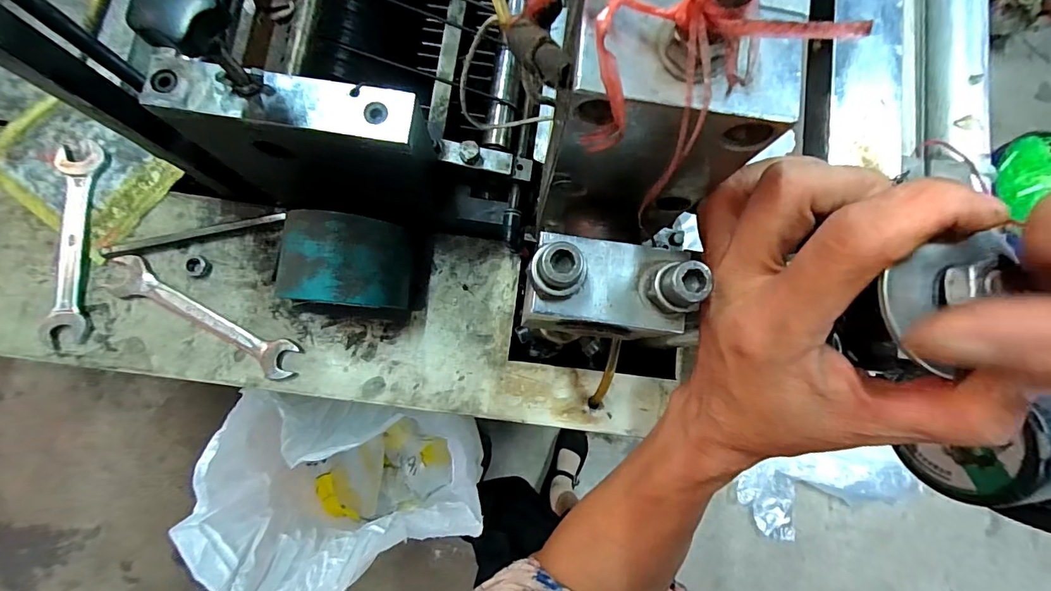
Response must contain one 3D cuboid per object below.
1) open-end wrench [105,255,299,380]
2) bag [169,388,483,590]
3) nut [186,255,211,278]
[{"bbox_3d":[-0.273,0.017,0.378,0.173,0.010,0.033,28,81,0],"label":"open-end wrench"},{"bbox_3d":[-0.250,0.297,0.740,0.311,0.498,0.269,9,81,-3],"label":"bag"},{"bbox_3d":[-0.280,-0.025,0.386,0.021,0.007,0.017,42,81,2],"label":"nut"}]

